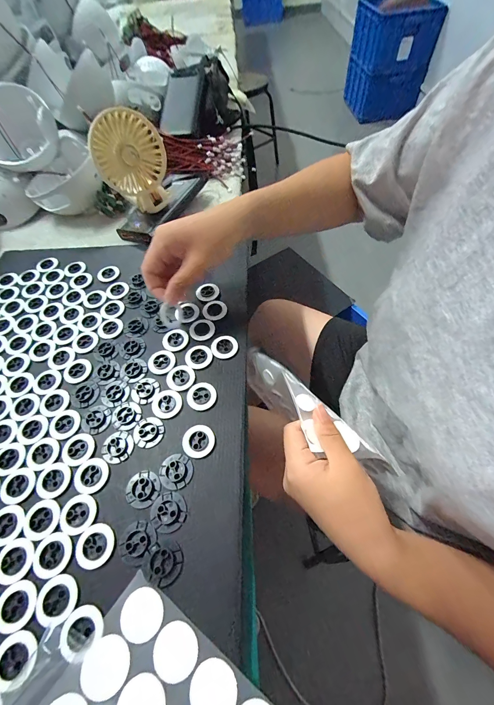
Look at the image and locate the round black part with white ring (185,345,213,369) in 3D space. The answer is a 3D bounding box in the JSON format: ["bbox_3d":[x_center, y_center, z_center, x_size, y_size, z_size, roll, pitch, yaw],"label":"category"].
[{"bbox_3d":[-0.051,0.004,0.302,0.027,0.004,0.026,-1,58,2],"label":"round black part with white ring"}]

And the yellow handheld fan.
[{"bbox_3d":[-0.149,-0.243,0.390,0.088,0.137,0.052,-32,61,-14],"label":"yellow handheld fan"}]

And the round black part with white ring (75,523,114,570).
[{"bbox_3d":[-0.115,0.145,0.216,0.026,0.004,0.028,-1,58,2],"label":"round black part with white ring"}]

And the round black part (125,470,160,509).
[{"bbox_3d":[-0.086,0.112,0.236,0.027,0.004,0.028,-1,58,2],"label":"round black part"}]

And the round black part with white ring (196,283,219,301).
[{"bbox_3d":[-0.048,-0.073,0.348,0.027,0.007,0.022,-12,58,-5],"label":"round black part with white ring"}]

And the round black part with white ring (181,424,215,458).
[{"bbox_3d":[-0.043,0.079,0.255,0.028,0.004,0.028,-1,58,2],"label":"round black part with white ring"}]

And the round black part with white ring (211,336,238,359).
[{"bbox_3d":[-0.024,-0.006,0.307,0.027,0.004,0.027,-1,58,2],"label":"round black part with white ring"}]

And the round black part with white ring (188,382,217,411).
[{"bbox_3d":[-0.044,0.042,0.279,0.028,0.004,0.028,-1,58,2],"label":"round black part with white ring"}]

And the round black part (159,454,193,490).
[{"bbox_3d":[-0.060,0.100,0.243,0.027,0.004,0.027,-1,58,2],"label":"round black part"}]

